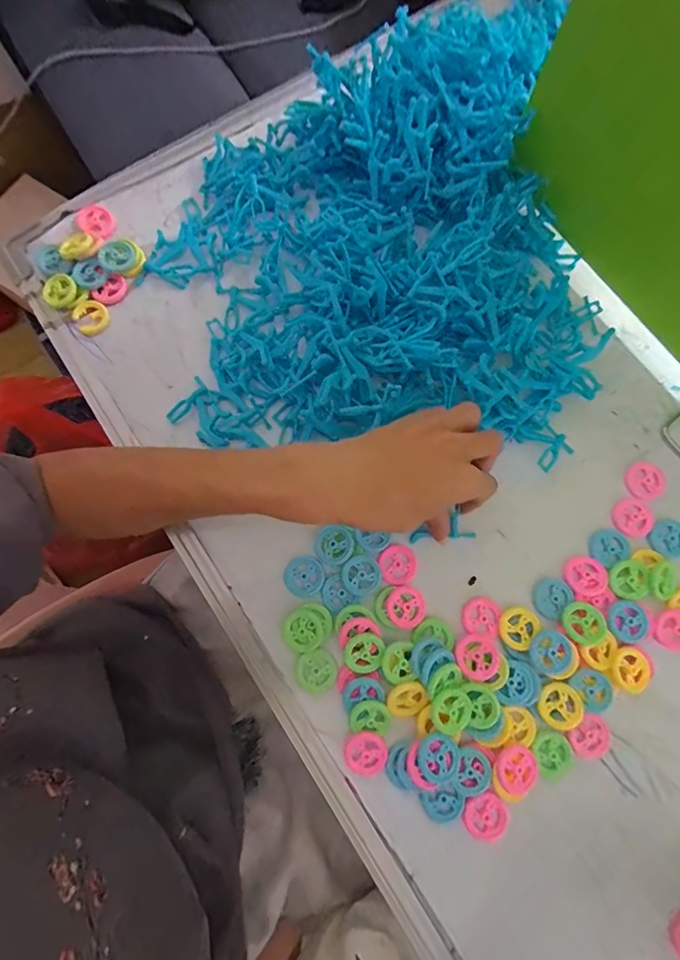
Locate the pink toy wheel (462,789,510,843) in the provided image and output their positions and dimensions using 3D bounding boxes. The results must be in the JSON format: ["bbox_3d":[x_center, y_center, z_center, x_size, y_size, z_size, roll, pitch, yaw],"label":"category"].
[{"bbox_3d":[0.100,0.229,0.281,0.030,0.007,0.030,0,79,1],"label":"pink toy wheel"}]

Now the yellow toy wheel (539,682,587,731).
[{"bbox_3d":[0.156,0.159,0.290,0.028,0.008,0.028,0,79,1],"label":"yellow toy wheel"}]

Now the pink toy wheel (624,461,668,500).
[{"bbox_3d":[0.245,0.001,0.330,0.031,0.004,0.030,0,79,1],"label":"pink toy wheel"}]

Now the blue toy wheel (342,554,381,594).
[{"bbox_3d":[0.016,0.071,0.309,0.028,0.005,0.027,0,79,1],"label":"blue toy wheel"}]

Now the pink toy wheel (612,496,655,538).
[{"bbox_3d":[0.230,0.029,0.321,0.030,0.004,0.029,0,79,1],"label":"pink toy wheel"}]

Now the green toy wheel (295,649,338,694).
[{"bbox_3d":[-0.017,0.138,0.296,0.029,0.004,0.029,0,79,1],"label":"green toy wheel"}]

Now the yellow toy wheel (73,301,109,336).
[{"bbox_3d":[-0.211,-0.138,0.350,0.028,0.005,0.028,-40,82,-6],"label":"yellow toy wheel"}]

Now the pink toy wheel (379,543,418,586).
[{"bbox_3d":[0.044,0.064,0.313,0.029,0.004,0.029,0,79,1],"label":"pink toy wheel"}]

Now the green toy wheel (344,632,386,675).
[{"bbox_3d":[0.018,0.123,0.292,0.028,0.011,0.028,0,79,1],"label":"green toy wheel"}]

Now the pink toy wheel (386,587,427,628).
[{"bbox_3d":[0.049,0.094,0.305,0.029,0.005,0.028,0,79,1],"label":"pink toy wheel"}]

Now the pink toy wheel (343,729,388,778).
[{"bbox_3d":[0.018,0.189,0.285,0.028,0.005,0.029,0,79,1],"label":"pink toy wheel"}]

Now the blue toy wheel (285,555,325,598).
[{"bbox_3d":[-0.027,0.073,0.313,0.030,0.006,0.029,0,79,1],"label":"blue toy wheel"}]

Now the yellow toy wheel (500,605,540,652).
[{"bbox_3d":[0.131,0.108,0.302,0.025,0.007,0.030,38,82,7],"label":"yellow toy wheel"}]

